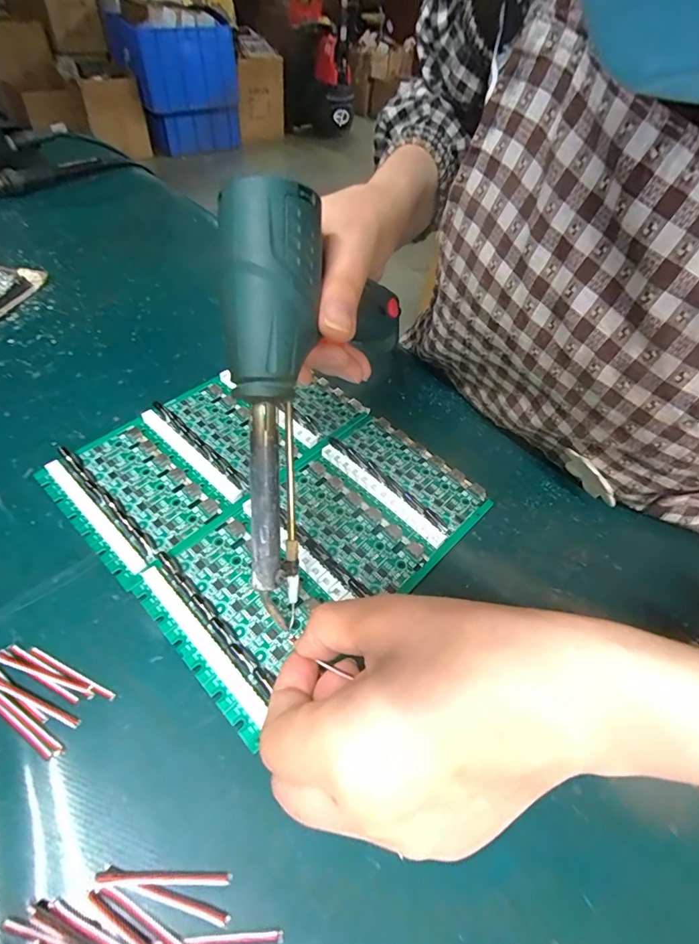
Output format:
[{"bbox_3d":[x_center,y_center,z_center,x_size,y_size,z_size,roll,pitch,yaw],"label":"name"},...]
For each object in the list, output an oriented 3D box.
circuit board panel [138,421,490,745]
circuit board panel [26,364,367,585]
[{"bbox_3d":[-0.012,0.036,0.247,0.104,0.007,0.187,39,59,24],"label":"circuit board panel"},{"bbox_3d":[-0.089,-0.022,0.286,0.103,0.007,0.186,37,58,23],"label":"circuit board panel"}]

